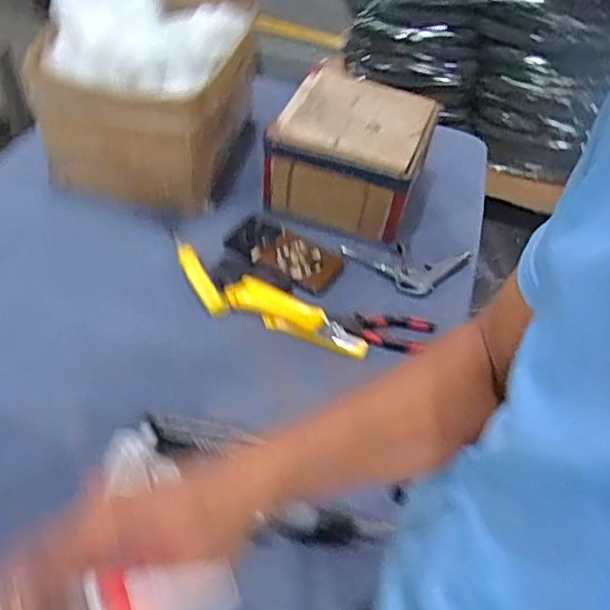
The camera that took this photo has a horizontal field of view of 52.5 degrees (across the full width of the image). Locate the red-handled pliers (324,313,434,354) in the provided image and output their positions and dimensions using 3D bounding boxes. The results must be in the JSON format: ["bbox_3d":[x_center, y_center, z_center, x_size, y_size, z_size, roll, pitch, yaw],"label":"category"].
[{"bbox_3d":[0.096,0.032,0.792,0.141,0.023,0.057,5,46,-2],"label":"red-handled pliers"}]

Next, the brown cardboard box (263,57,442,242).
[{"bbox_3d":[0.070,-0.228,0.937,0.207,0.134,0.202,19,47,11],"label":"brown cardboard box"}]

